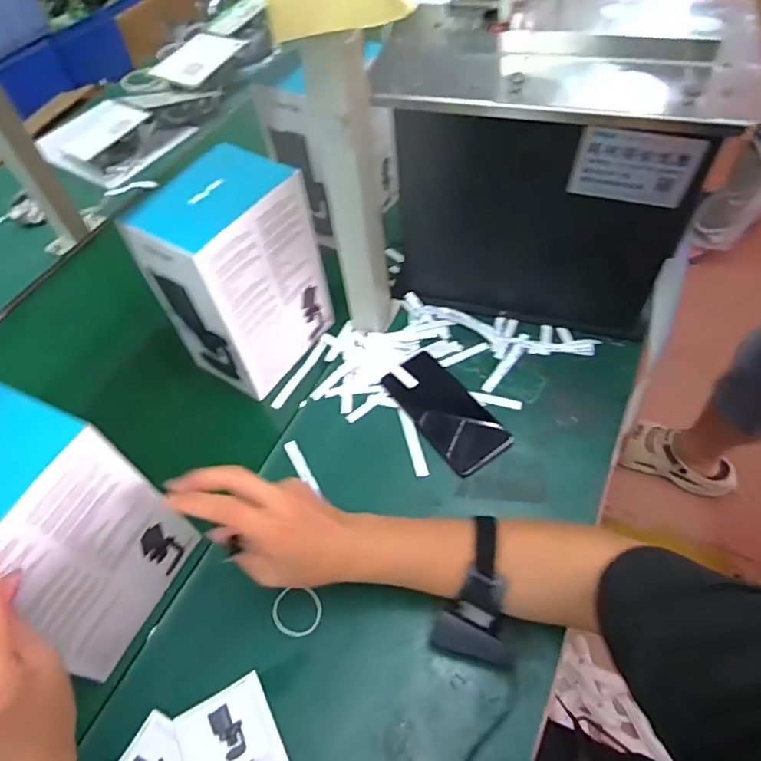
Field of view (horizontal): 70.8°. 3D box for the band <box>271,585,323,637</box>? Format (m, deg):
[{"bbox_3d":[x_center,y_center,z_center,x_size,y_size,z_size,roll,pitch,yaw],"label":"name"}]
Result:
[{"bbox_3d":[-0.078,0.219,0.504,0.046,0.004,0.042,-7,54,0],"label":"band"}]

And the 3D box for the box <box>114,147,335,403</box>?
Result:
[{"bbox_3d":[-0.163,-0.115,0.618,0.130,0.221,0.154,27,61,22],"label":"box"}]

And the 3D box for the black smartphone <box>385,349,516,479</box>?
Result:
[{"bbox_3d":[0.073,0.033,0.616,0.073,0.010,0.157,-31,57,-16],"label":"black smartphone"}]

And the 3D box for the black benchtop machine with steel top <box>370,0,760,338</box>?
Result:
[{"bbox_3d":[0.180,-0.240,0.620,0.310,0.313,0.213,11,56,13],"label":"black benchtop machine with steel top"}]

